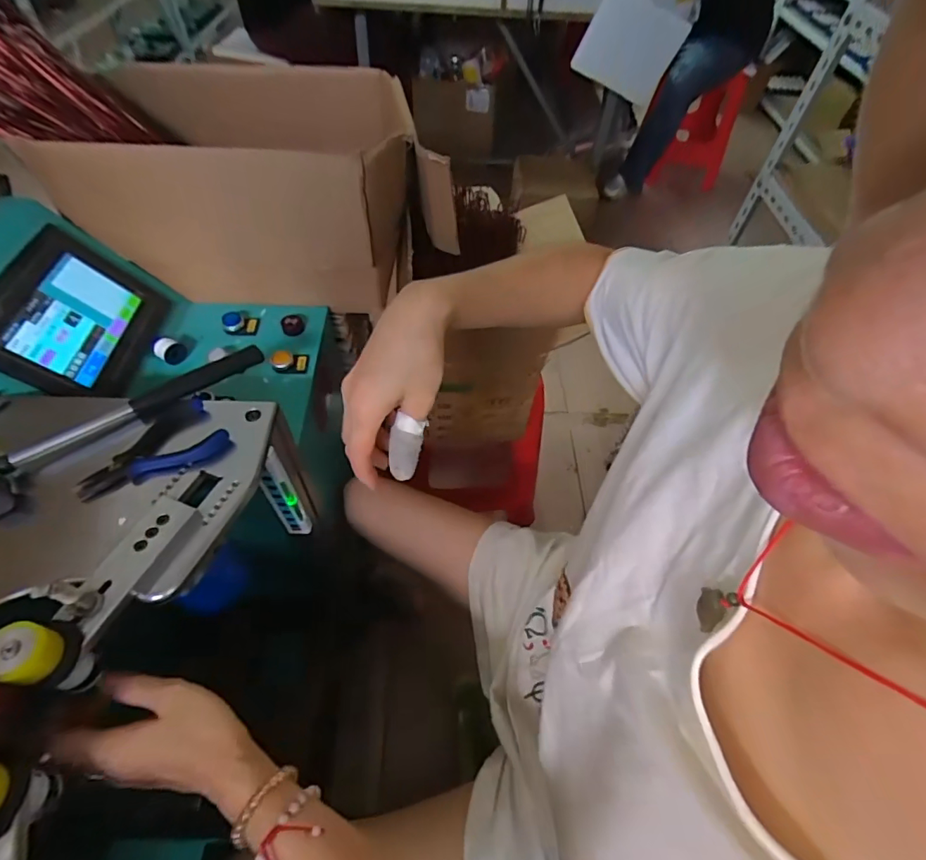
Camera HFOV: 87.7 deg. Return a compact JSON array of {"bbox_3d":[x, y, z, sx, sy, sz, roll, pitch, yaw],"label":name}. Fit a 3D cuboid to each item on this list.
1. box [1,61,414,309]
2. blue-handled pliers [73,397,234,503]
[{"bbox_3d":[-0.287,-0.342,0.691,0.409,0.226,0.313,3,54,-2],"label":"box"},{"bbox_3d":[-0.286,0.019,0.438,0.079,0.015,0.121,40,61,23],"label":"blue-handled pliers"}]

